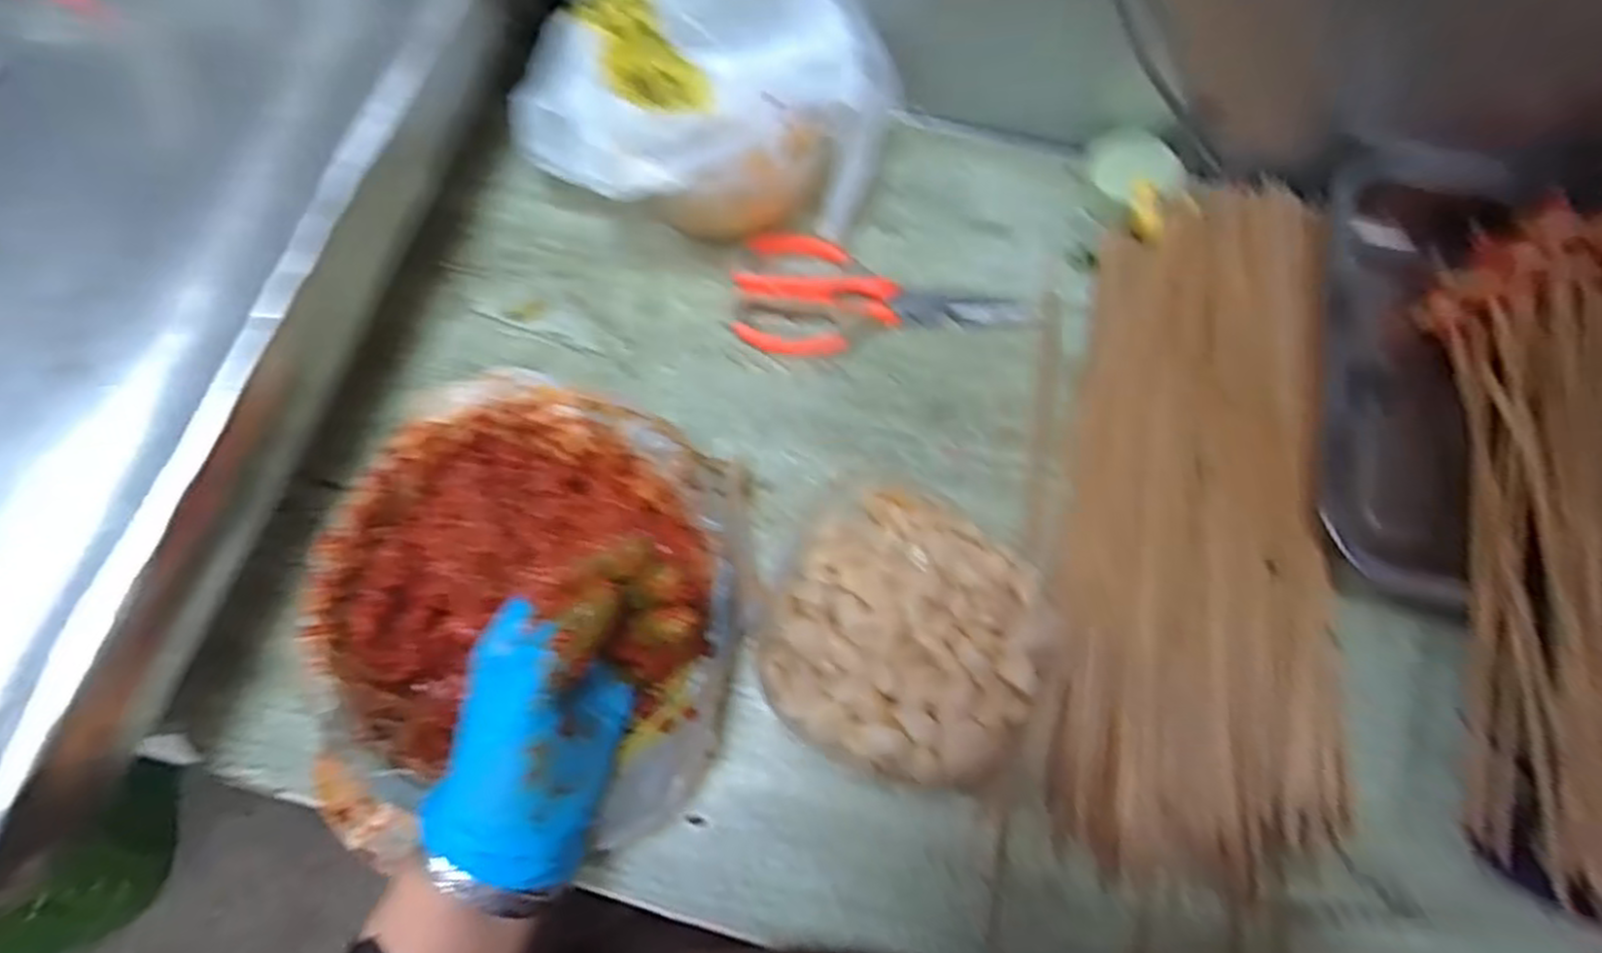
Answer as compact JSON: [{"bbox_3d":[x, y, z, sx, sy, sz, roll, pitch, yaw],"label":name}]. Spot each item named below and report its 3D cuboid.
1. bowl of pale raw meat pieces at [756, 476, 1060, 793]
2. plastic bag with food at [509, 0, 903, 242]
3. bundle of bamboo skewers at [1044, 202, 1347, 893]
[{"bbox_3d":[0.062,0.085,0.408,0.159,0.072,0.140,27,73,7],"label":"bowl of pale raw meat pieces"},{"bbox_3d":[-0.060,-0.237,0.488,0.218,0.127,0.181,20,72,5],"label":"plastic bag with food"},{"bbox_3d":[0.242,0.007,0.461,0.157,0.034,0.428,9,72,1],"label":"bundle of bamboo skewers"}]

